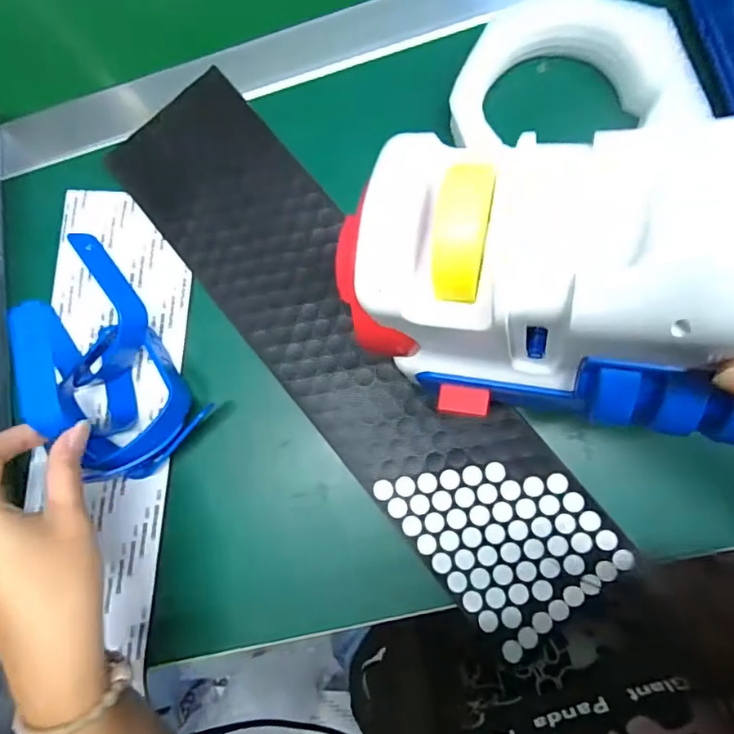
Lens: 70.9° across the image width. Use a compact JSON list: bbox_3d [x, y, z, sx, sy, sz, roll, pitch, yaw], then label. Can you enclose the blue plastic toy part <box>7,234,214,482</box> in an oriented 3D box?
[{"bbox_3d":[-0.169,0.005,0.322,0.102,0.046,0.129,-34,81,3],"label":"blue plastic toy part"}]

